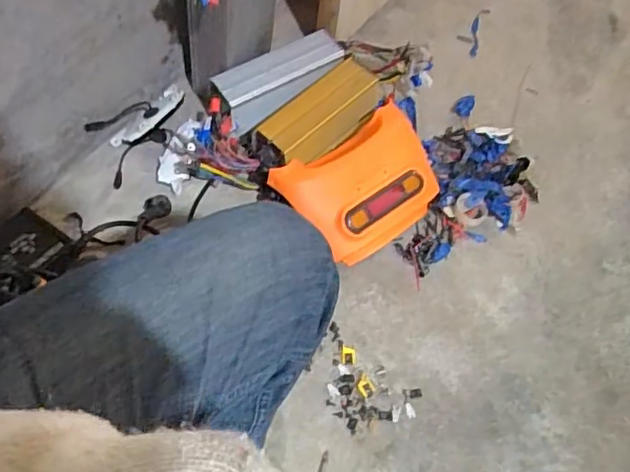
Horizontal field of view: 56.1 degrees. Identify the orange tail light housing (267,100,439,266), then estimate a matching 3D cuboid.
[{"bbox_3d":[0.080,-0.078,0.961,0.263,0.099,0.176,-34,69,-20],"label":"orange tail light housing"}]

